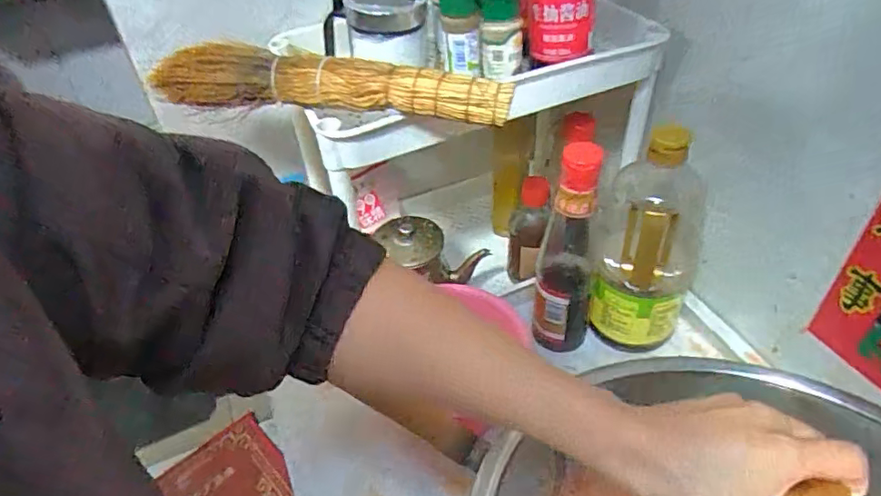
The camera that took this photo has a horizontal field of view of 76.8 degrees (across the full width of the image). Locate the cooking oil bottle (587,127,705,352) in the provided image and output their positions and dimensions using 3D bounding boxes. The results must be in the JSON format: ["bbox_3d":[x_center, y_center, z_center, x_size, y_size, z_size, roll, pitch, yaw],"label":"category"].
[{"bbox_3d":[0.213,-0.007,0.571,0.094,0.239,0.091,10,45,14],"label":"cooking oil bottle"}]

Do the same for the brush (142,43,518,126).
[{"bbox_3d":[-0.094,-0.132,0.447,0.297,0.041,0.030,7,44,11],"label":"brush"}]

